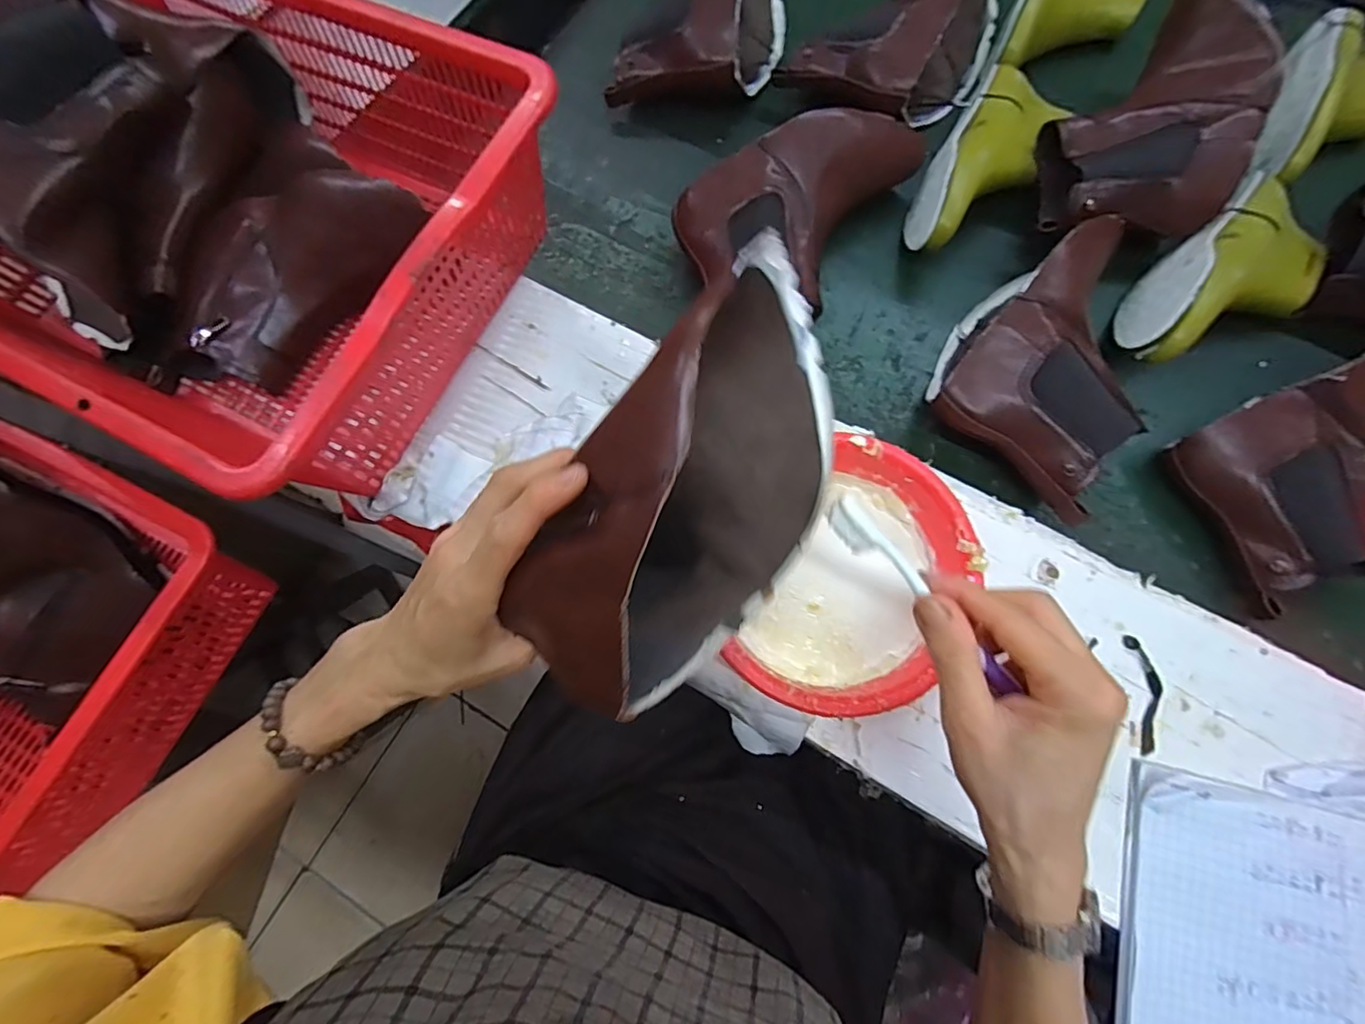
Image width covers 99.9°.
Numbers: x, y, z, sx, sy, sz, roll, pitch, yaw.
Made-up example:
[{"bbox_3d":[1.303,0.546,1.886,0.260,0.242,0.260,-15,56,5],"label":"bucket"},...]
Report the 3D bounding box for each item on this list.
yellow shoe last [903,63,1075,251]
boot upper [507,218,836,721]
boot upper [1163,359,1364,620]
[{"bbox_3d":[0.293,-0.335,0.566,0.096,0.082,0.221,31,79,11],"label":"yellow shoe last"},{"bbox_3d":[0.014,-0.018,0.283,0.109,0.134,0.222,35,78,11],"label":"boot upper"},{"bbox_3d":[0.546,-0.036,0.460,0.242,0.085,0.157,-20,74,-2],"label":"boot upper"}]

